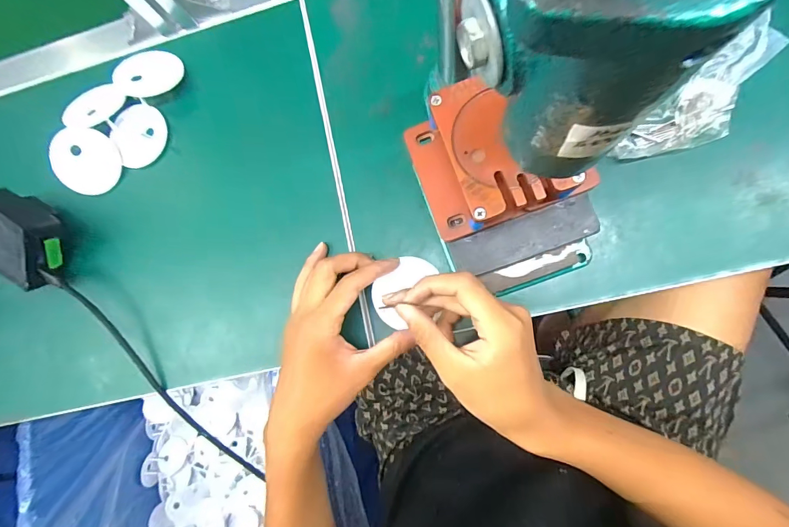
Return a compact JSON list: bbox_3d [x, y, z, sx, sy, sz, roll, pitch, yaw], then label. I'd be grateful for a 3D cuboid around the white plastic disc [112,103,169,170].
[{"bbox_3d":[-0.249,-0.126,0.385,0.051,0.008,0.055,0,97,-3],"label":"white plastic disc"}]

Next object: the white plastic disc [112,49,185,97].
[{"bbox_3d":[-0.238,-0.185,0.381,0.062,0.008,0.041,-31,97,-17],"label":"white plastic disc"}]

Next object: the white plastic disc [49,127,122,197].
[{"bbox_3d":[-0.301,-0.100,0.385,0.057,0.007,0.062,-7,101,-14],"label":"white plastic disc"}]

